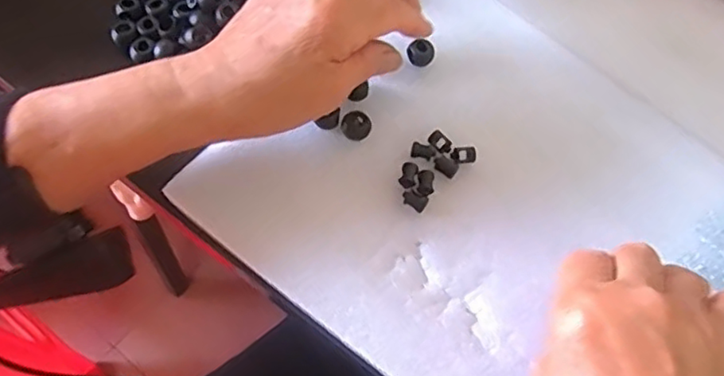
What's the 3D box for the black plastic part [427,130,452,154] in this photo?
[{"bbox_3d":[0.047,-0.027,0.367,0.010,0.005,0.014,-40,71,-22],"label":"black plastic part"}]

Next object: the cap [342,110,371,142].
[{"bbox_3d":[-0.003,-0.038,0.369,0.017,0.010,0.016,2,61,-3],"label":"cap"}]

